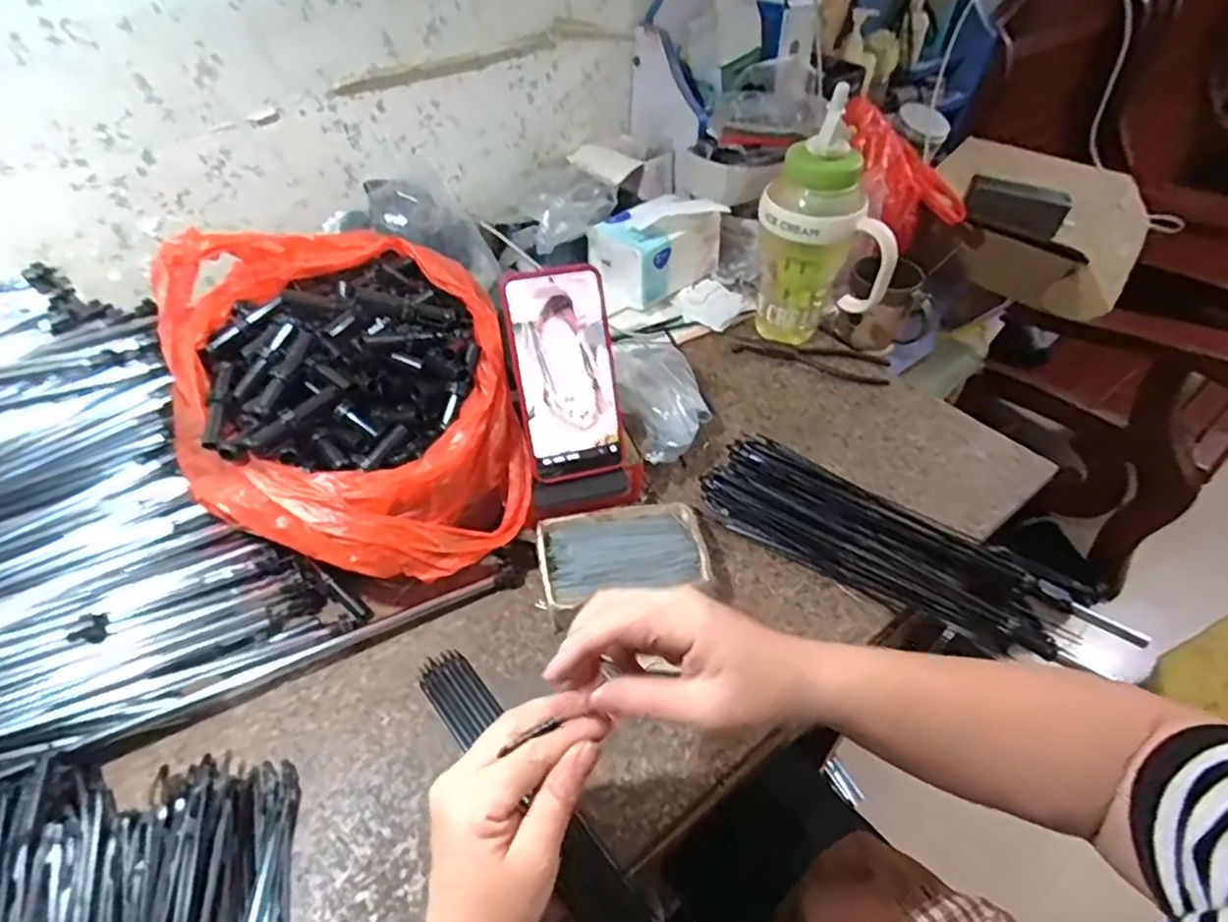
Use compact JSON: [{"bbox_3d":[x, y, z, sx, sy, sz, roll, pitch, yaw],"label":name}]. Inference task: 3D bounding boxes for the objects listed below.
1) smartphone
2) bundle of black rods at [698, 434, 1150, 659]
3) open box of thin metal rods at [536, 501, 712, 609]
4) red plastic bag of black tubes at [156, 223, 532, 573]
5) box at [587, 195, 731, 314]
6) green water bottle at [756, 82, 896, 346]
[{"bbox_3d":[-0.038,-0.067,0.513,0.078,0.163,0.013,-13,17,-13],"label":"smartphone"},{"bbox_3d":[0.237,0.070,0.548,0.327,0.028,0.103,28,53,23],"label":"bundle of black rods"},{"bbox_3d":[0.008,0.082,0.526,0.131,0.037,0.090,-9,48,-9],"label":"open box of thin metal rods"},{"bbox_3d":[-0.206,-0.048,0.508,0.249,0.146,0.248,-12,48,-11],"label":"red plastic bag of black tubes"},{"bbox_3d":[0.052,-0.260,0.789,0.140,0.102,0.090,-33,56,-27],"label":"box"},{"bbox_3d":[0.214,-0.217,0.673,0.094,0.242,0.116,-19,50,-17],"label":"green water bottle"}]

